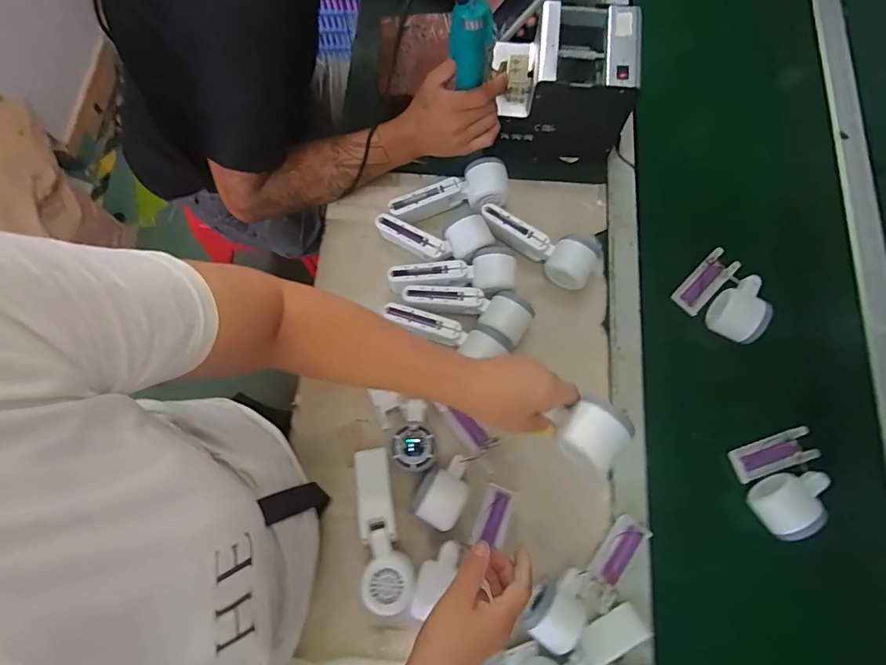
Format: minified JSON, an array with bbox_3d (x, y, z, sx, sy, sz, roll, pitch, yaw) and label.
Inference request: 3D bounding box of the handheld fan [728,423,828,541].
[{"bbox_3d":[0.417,0.176,0.554,0.114,0.056,0.097,-18,76,-6],"label":"handheld fan"}]

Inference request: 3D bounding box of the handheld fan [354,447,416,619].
[{"bbox_3d":[-0.068,0.223,0.538,0.057,0.038,0.174,-9,75,-3],"label":"handheld fan"}]

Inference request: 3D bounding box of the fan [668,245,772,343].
[{"bbox_3d":[0.383,-0.049,0.615,0.098,0.051,0.106,-43,80,-11],"label":"fan"}]

